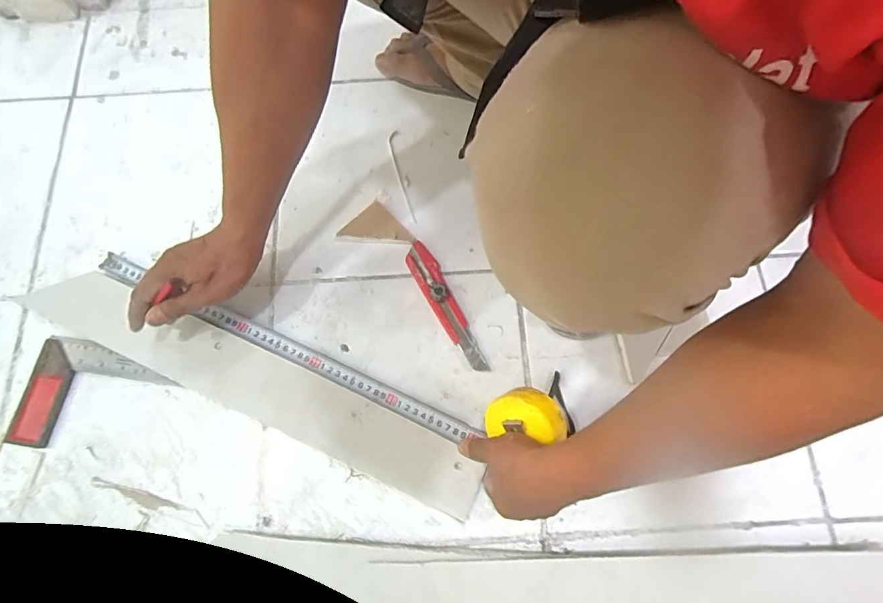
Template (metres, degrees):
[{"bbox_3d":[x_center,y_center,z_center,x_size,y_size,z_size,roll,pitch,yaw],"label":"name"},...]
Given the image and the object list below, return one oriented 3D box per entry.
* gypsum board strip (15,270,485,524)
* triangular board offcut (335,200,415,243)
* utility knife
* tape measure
[{"bbox_3d":[-0.213,0.089,0.504,0.541,0.015,0.068,23,74,7],"label":"gypsum board strip"},{"bbox_3d":[-0.085,-0.082,0.561,0.069,0.009,0.072,-41,76,-11],"label":"triangular board offcut"},{"bbox_3d":[0.006,0.003,0.535,0.031,0.017,0.173,-29,74,-8],"label":"utility knife"},{"bbox_3d":[-0.148,0.053,0.509,0.565,0.073,0.069,18,73,14],"label":"tape measure"}]

